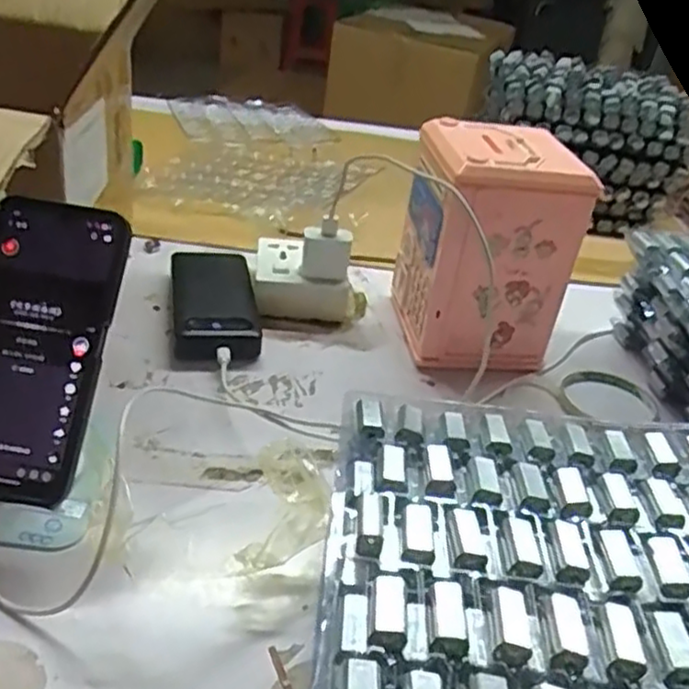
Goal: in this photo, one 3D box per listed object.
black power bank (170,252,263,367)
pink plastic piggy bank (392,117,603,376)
[{"bbox_3d":[-0.119,-0.042,0.652,0.073,0.033,0.171,-2,35,-14],"label":"black power bank"},{"bbox_3d":[0.119,-0.084,0.632,0.119,0.183,0.128,-3,35,-15],"label":"pink plastic piggy bank"}]

